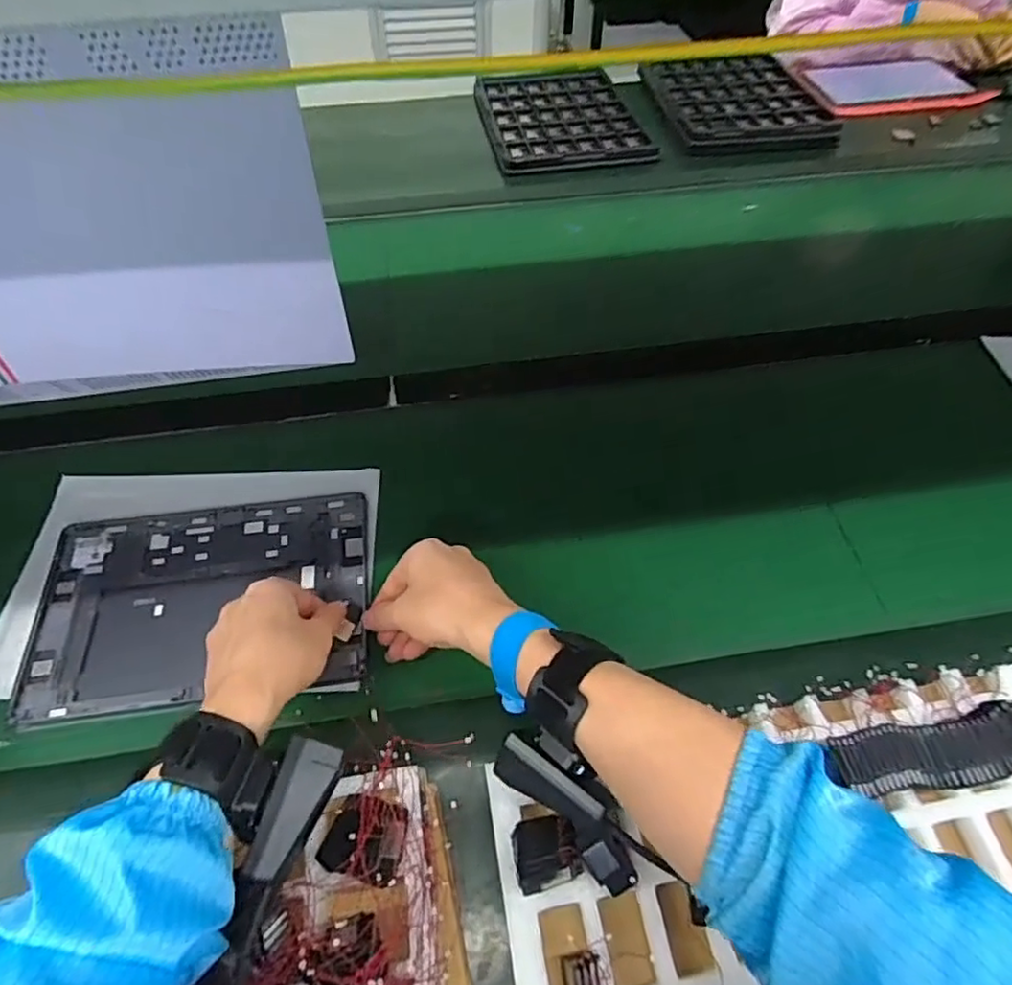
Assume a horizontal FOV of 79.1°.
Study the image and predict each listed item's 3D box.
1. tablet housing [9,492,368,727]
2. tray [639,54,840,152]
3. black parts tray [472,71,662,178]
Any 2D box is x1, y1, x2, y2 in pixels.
[{"bbox_3d":[-0.240,0.082,0.494,0.251,0.013,0.169,-7,58,-4],"label":"tablet housing"},{"bbox_3d":[0.362,-0.617,0.961,0.245,0.027,0.331,-2,53,-3],"label":"tray"},{"bbox_3d":[0.078,-0.584,0.955,0.229,0.028,0.326,-6,54,-6],"label":"black parts tray"}]

